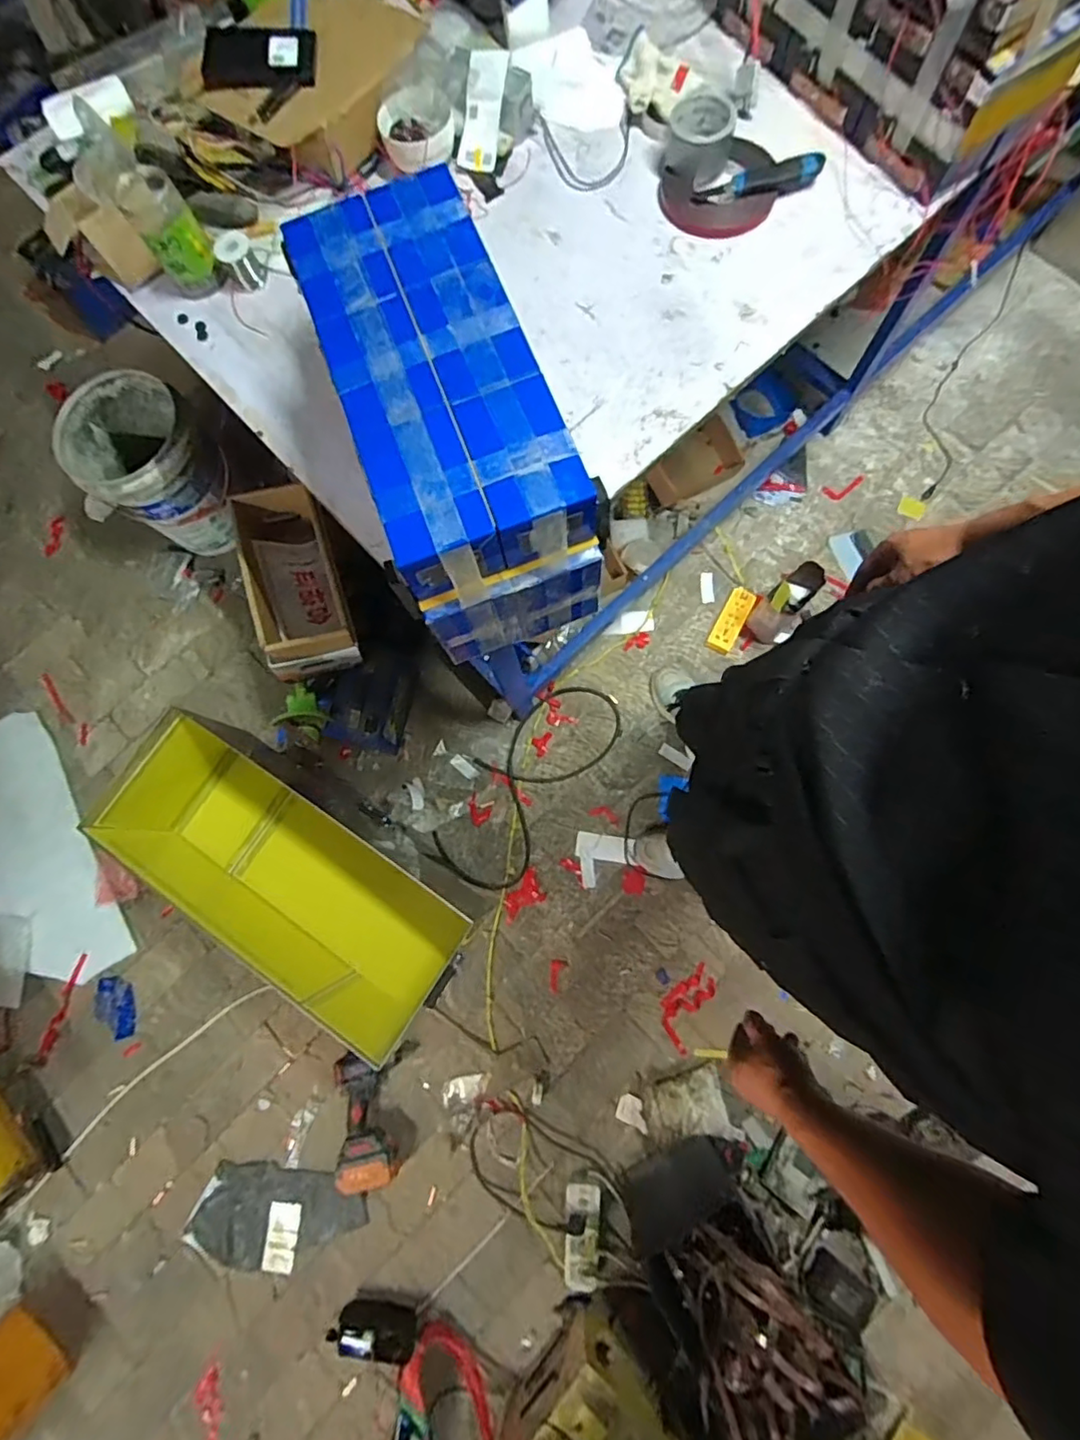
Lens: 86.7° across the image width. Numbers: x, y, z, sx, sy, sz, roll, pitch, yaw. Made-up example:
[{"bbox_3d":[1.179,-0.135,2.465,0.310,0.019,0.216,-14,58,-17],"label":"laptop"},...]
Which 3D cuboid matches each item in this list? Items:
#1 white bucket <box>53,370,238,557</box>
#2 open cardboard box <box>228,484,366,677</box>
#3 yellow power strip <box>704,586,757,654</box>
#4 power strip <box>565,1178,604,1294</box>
[{"bbox_3d":[-0.973,-0.639,1.477,0.313,0.329,0.336,-1,78,4],"label":"white bucket"},{"bbox_3d":[-0.553,-0.310,1.309,0.195,0.169,0.413,-20,78,-1],"label":"open cardboard box"},{"bbox_3d":[0.495,-0.259,1.483,0.067,0.046,0.180,27,80,9],"label":"yellow power strip"},{"bbox_3d":[0.090,1.064,1.190,0.075,0.033,0.174,6,51,3],"label":"power strip"}]

